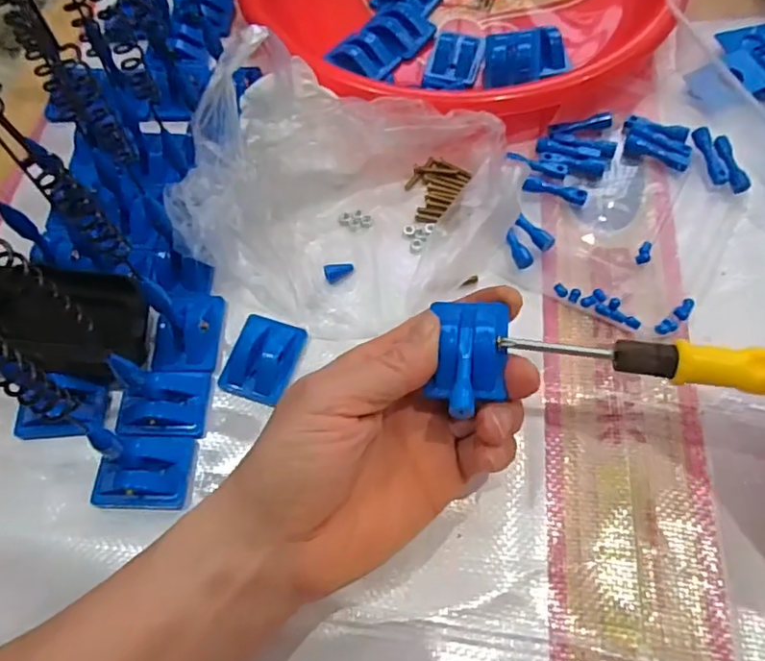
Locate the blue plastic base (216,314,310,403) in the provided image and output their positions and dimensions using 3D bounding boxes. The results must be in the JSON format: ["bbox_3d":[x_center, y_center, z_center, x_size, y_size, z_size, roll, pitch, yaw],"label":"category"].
[{"bbox_3d":[-0.062,0.014,0.304,0.035,0.013,0.045,14,67,9],"label":"blue plastic base"}]

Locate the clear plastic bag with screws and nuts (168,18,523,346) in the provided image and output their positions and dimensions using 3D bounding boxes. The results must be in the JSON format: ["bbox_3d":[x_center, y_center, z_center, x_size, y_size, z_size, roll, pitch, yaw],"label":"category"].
[{"bbox_3d":[-0.021,-0.078,0.313,0.173,0.066,0.141,15,68,9],"label":"clear plastic bag with screws and nuts"}]

